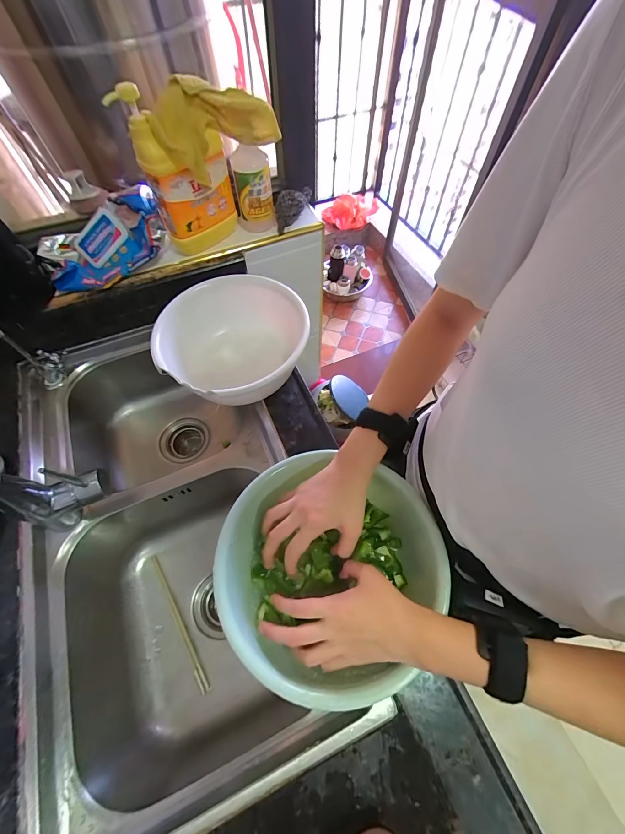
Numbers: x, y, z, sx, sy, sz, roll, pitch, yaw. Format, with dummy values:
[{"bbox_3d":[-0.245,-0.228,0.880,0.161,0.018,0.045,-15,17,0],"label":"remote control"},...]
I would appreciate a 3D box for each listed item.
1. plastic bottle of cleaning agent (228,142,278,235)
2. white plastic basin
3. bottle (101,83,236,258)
[{"bbox_3d":[-0.122,-0.465,0.661,0.077,0.136,0.058,-1,61,0],"label":"plastic bottle of cleaning agent"},{"bbox_3d":[-0.125,-0.123,0.573,0.220,0.117,0.235,0,61,0],"label":"white plastic basin"},{"bbox_3d":[-0.226,-0.440,0.589,0.150,0.231,0.079,-17,63,-9],"label":"bottle"}]

